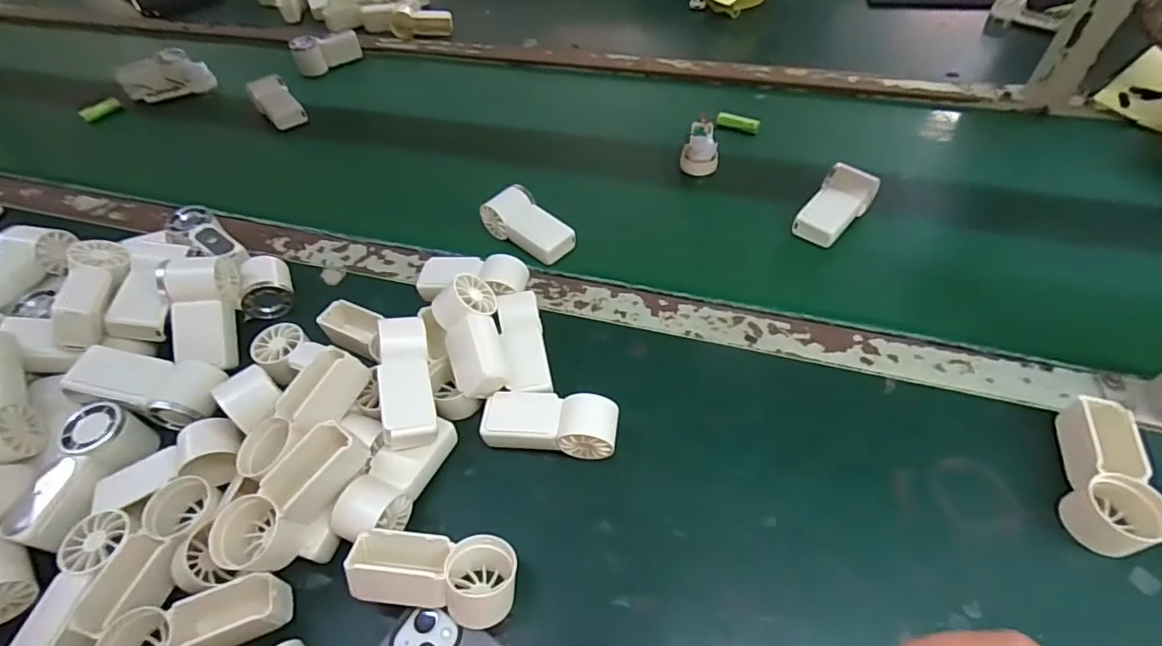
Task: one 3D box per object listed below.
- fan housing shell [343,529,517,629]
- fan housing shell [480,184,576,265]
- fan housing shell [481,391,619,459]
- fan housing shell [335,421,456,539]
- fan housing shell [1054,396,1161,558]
[{"bbox_3d":[-0.085,0.146,0.314,0.094,0.032,0.043,14,49,-8],"label":"fan housing shell"},{"bbox_3d":[-0.052,-0.096,0.529,0.045,0.036,0.087,-38,58,-25],"label":"fan housing shell"},{"bbox_3d":[-0.022,0.073,0.381,0.092,0.031,0.037,5,51,8],"label":"fan housing shell"},{"bbox_3d":[-0.122,0.103,0.360,0.034,0.040,0.088,15,53,16],"label":"fan housing shell"},{"bbox_3d":[0.329,0.093,0.338,0.038,0.036,0.097,17,54,17],"label":"fan housing shell"}]

